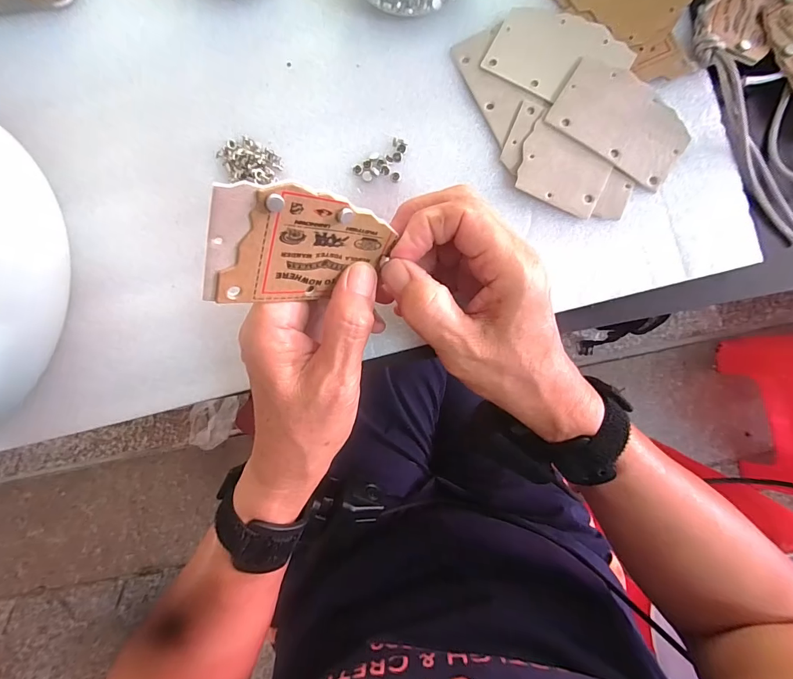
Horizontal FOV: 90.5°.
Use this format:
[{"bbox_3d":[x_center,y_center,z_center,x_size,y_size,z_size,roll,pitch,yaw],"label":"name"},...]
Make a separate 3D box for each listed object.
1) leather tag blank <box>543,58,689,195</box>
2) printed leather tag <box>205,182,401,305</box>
[{"bbox_3d":[0.143,-0.138,0.248,0.084,0.005,0.055,35,90,5],"label":"leather tag blank"},{"bbox_3d":[-0.040,-0.039,0.174,0.004,0.078,0.053,55,133,37],"label":"printed leather tag"}]

